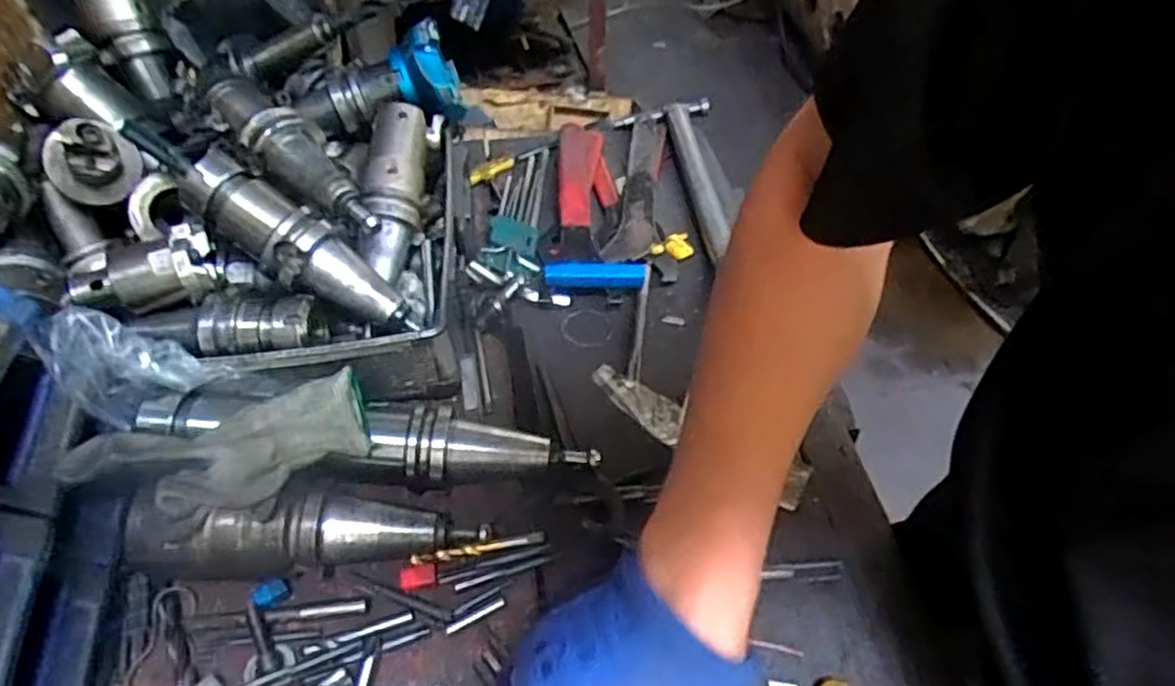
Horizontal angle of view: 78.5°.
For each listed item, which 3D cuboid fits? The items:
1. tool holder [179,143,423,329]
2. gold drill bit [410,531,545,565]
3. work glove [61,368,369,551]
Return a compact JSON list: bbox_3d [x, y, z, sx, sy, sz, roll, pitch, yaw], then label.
[{"bbox_3d":[-0.207,-0.069,0.517,0.180,0.052,0.050,35,53,-4],"label":"tool holder"},{"bbox_3d":[-0.072,0.135,0.473,0.086,0.009,0.007,-9,49,-8],"label":"gold drill bit"},{"bbox_3d":[-0.213,0.065,0.432,0.162,0.047,0.066,-24,53,-20],"label":"work glove"}]

